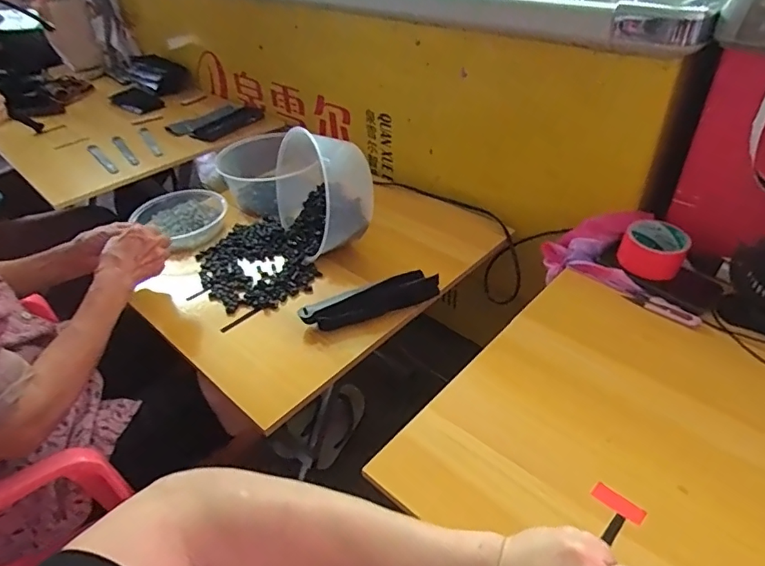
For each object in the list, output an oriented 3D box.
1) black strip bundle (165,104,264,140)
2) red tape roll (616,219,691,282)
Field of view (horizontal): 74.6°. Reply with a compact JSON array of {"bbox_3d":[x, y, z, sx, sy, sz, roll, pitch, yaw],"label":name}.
[{"bbox_3d":[-0.459,-0.442,1.377,0.174,0.025,0.211,23,47,29],"label":"black strip bundle"},{"bbox_3d":[0.403,-0.054,0.748,0.084,0.051,0.084,-2,40,2],"label":"red tape roll"}]

